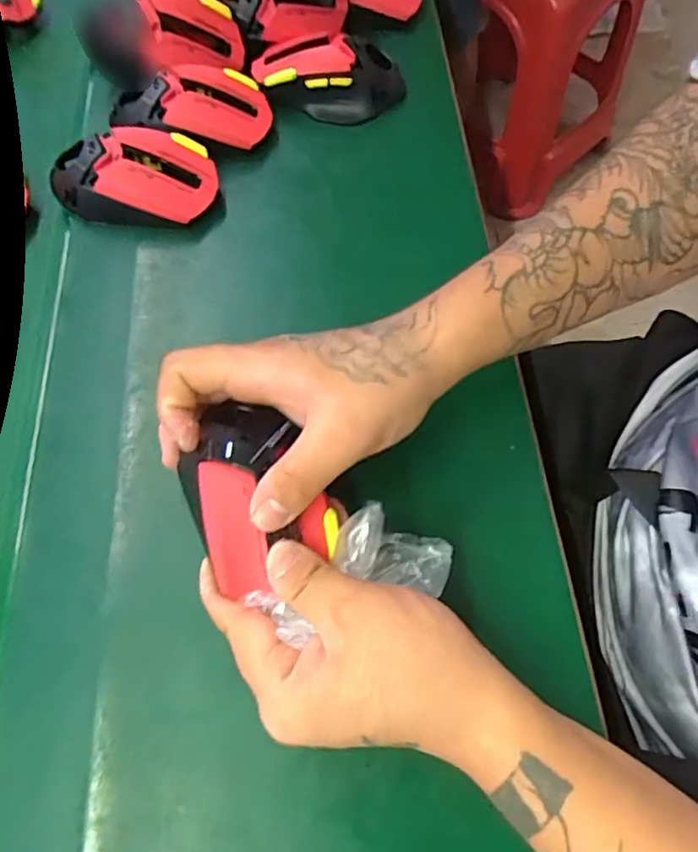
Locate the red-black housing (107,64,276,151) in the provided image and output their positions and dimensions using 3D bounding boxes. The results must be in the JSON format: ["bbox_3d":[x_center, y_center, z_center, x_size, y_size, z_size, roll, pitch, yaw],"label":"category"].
[{"bbox_3d":[-0.119,-0.237,0.462,0.118,0.041,0.065,-3,66,-2],"label":"red-black housing"}]

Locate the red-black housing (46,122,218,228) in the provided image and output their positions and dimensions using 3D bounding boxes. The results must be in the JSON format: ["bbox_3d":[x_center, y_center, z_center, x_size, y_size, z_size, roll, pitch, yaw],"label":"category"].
[{"bbox_3d":[-0.151,-0.173,0.431,0.114,0.039,0.069,-5,66,-3],"label":"red-black housing"}]

